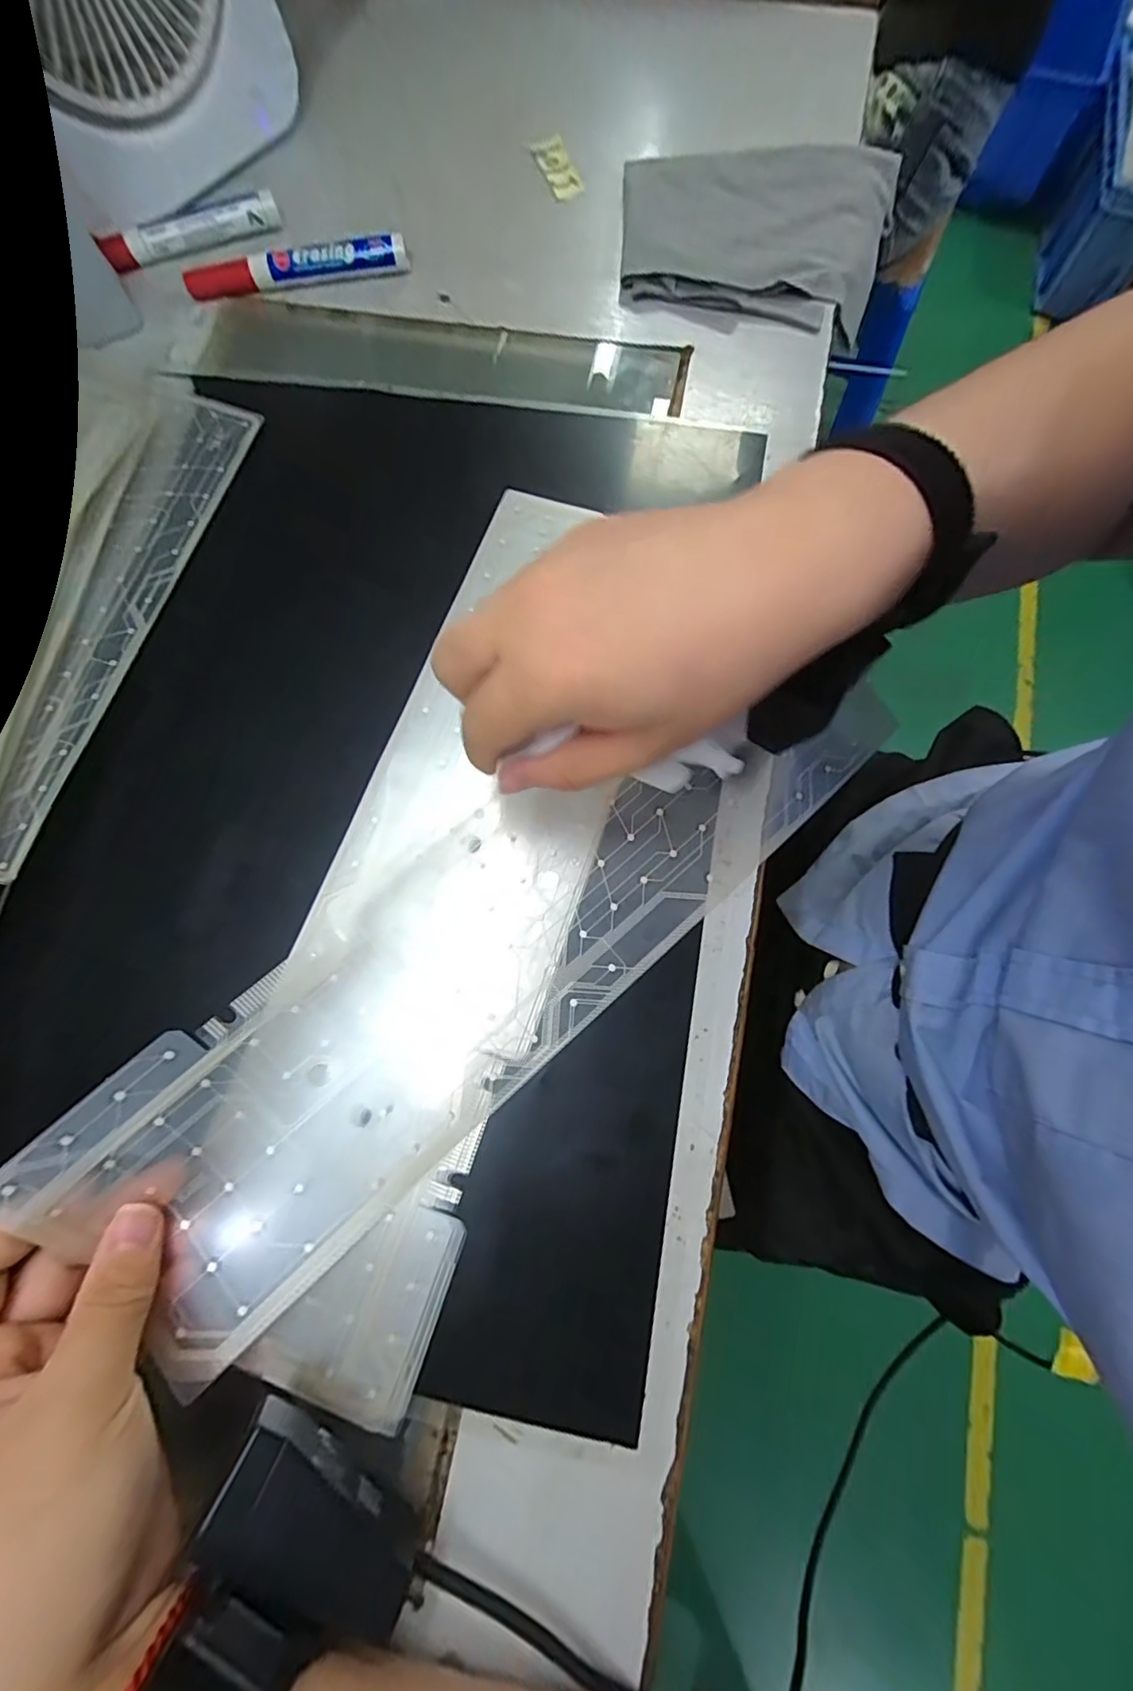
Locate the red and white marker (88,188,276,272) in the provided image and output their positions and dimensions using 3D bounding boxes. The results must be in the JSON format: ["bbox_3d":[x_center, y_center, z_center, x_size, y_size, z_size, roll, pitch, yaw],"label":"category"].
[{"bbox_3d":[-0.242,-0.397,0.353,0.111,0.017,0.014,-16,76,-3],"label":"red and white marker"}]

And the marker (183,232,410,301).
[{"bbox_3d":[-0.171,-0.364,0.345,0.140,0.019,0.014,-6,76,-1],"label":"marker"}]

